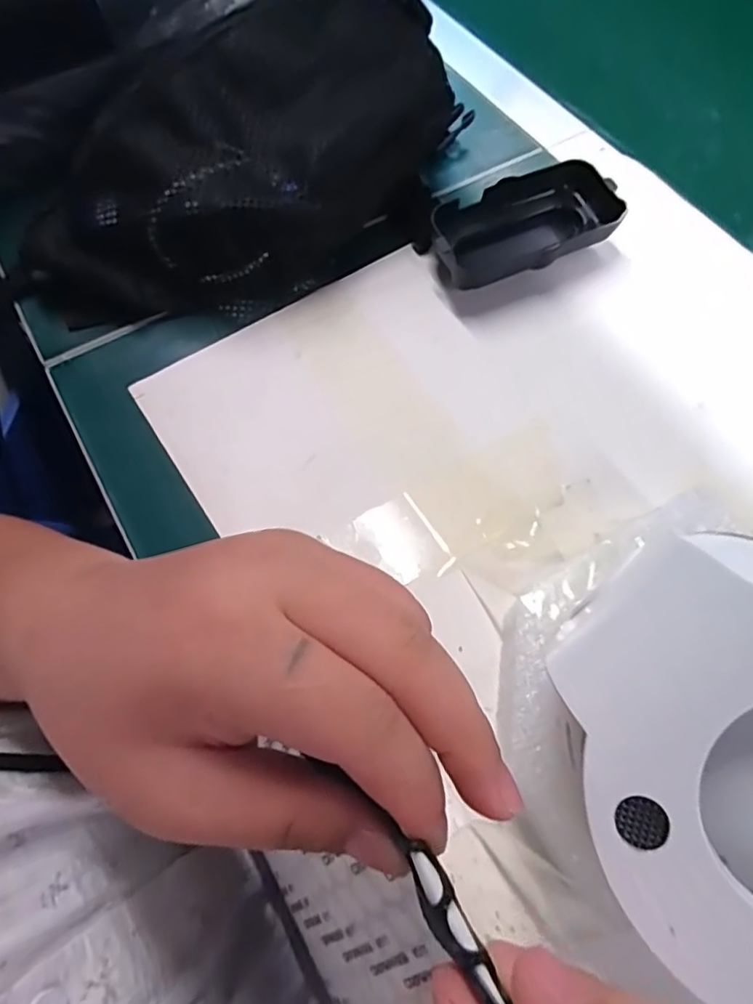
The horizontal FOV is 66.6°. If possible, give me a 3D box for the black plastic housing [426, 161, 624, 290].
[{"bbox_3d":[0.086,-0.158,0.335,0.112,0.030,0.051,-22,67,-7],"label":"black plastic housing"}]

